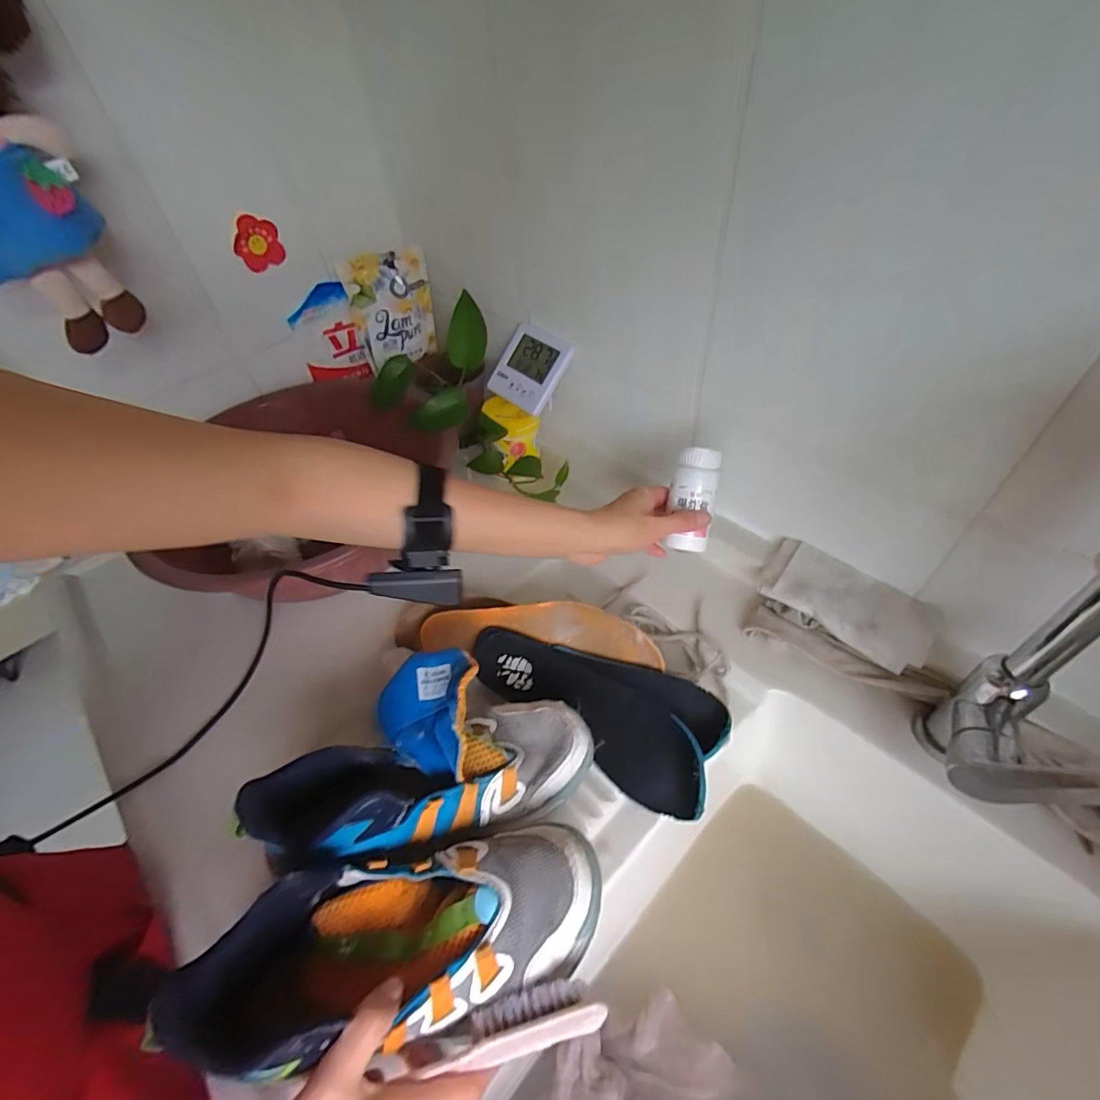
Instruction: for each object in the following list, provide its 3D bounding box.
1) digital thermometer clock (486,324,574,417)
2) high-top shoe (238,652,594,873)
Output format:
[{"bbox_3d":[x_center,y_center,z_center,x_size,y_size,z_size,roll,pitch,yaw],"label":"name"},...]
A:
[{"bbox_3d":[-0.027,-0.230,0.654,0.103,0.094,0.020,38,17,28],"label":"digital thermometer clock"},{"bbox_3d":[-0.087,0.137,0.376,0.213,0.098,0.125,-18,49,-9],"label":"high-top shoe"}]

